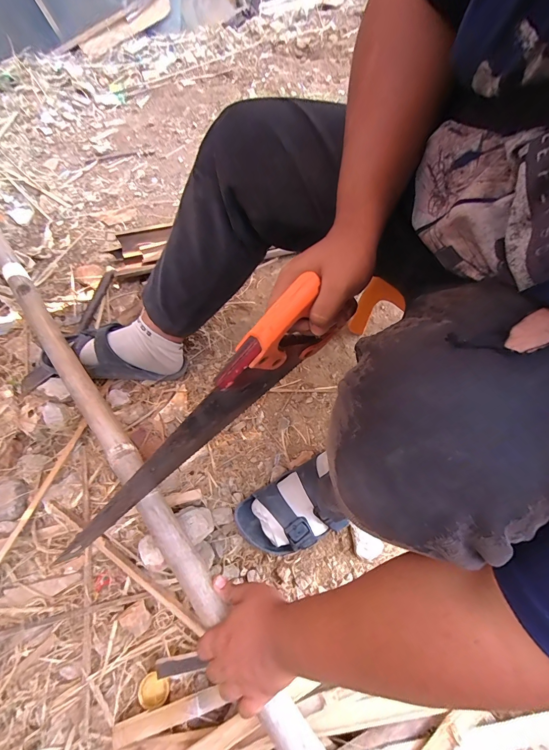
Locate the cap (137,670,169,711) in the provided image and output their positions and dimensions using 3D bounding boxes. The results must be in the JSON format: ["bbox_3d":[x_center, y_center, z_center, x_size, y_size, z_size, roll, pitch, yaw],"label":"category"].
[{"bbox_3d":[-0.164,0.429,0.445,0.040,0.008,0.038,0,58,0],"label":"cap"}]

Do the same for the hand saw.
[{"bbox_3d":[-0.076,0.058,0.402,0.508,0.116,0.031,-42,61,17],"label":"hand saw"}]

